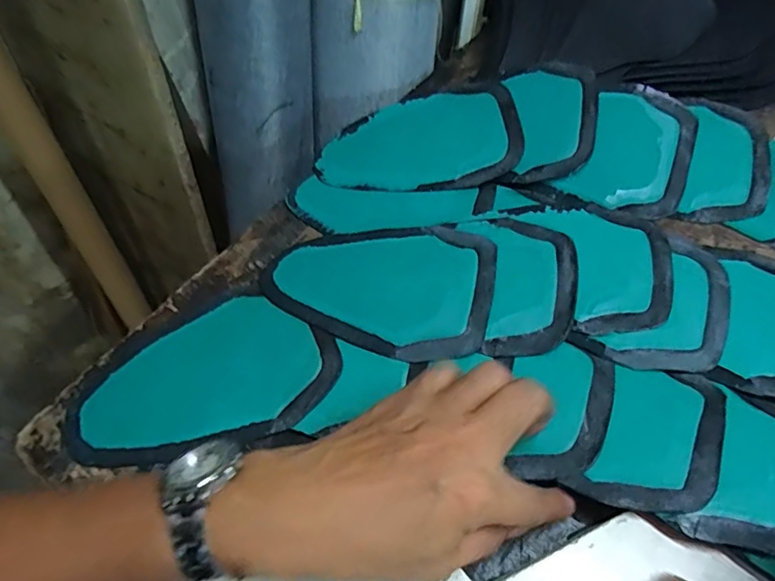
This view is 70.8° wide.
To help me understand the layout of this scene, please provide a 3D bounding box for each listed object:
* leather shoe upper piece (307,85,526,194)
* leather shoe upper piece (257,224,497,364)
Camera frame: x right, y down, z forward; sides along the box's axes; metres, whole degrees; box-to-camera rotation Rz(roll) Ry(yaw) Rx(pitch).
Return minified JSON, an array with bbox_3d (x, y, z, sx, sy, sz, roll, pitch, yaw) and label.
[{"bbox_3d":[0.025,-0.126,0.452,0.161,0.024,0.104,1,57,6],"label":"leather shoe upper piece"},{"bbox_3d":[-0.008,-0.006,0.376,0.155,0.012,0.103,10,58,12],"label":"leather shoe upper piece"}]

